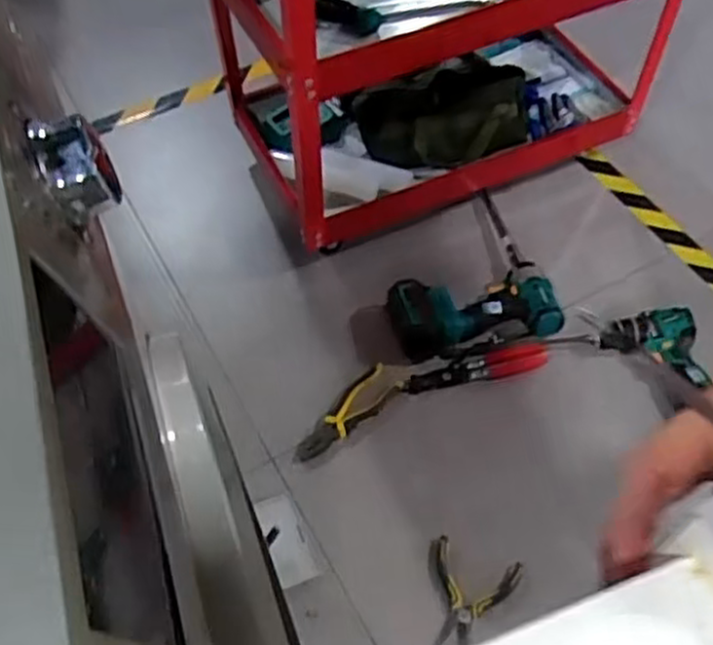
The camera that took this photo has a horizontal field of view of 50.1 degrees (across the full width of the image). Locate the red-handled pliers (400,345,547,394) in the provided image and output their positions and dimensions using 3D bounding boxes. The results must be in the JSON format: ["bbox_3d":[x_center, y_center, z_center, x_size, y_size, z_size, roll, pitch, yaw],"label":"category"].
[{"bbox_3d":[0.191,0.077,1.241,0.245,0.022,0.046,-13,57,-8],"label":"red-handled pliers"}]

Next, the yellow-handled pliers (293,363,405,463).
[{"bbox_3d":[-0.014,0.146,1.171,0.064,0.020,0.211,35,63,21],"label":"yellow-handled pliers"}]

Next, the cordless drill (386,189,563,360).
[{"bbox_3d":[0.165,-0.109,1.315,0.299,0.098,0.329,-12,57,-8],"label":"cordless drill"}]

